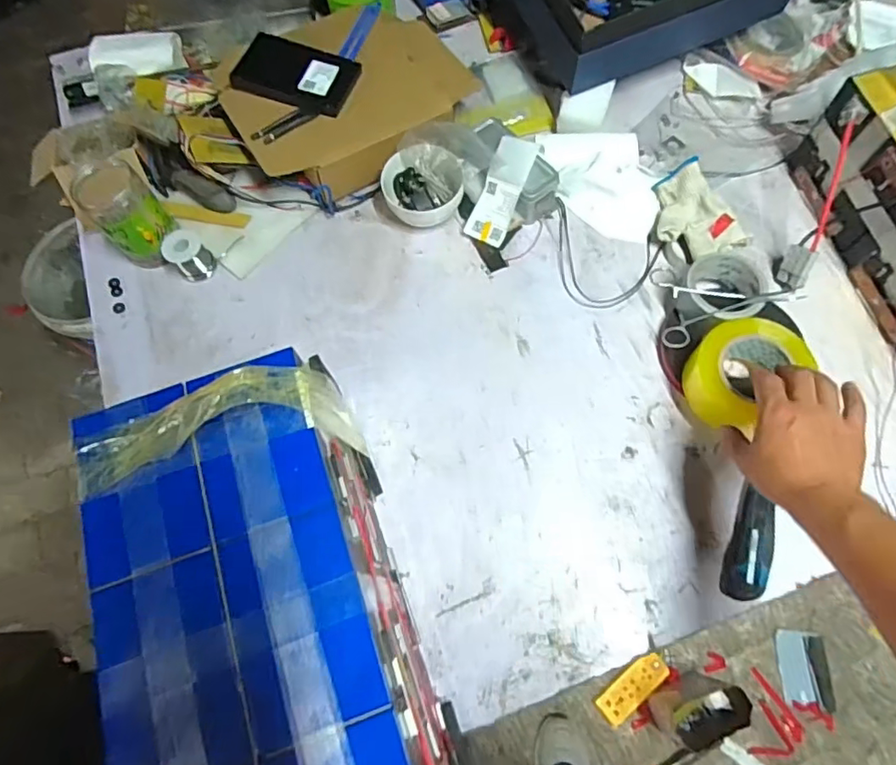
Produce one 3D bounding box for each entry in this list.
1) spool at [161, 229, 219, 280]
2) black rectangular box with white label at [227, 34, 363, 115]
[{"bbox_3d":[-0.361,-0.177,0.778,0.044,0.065,0.048,-1,68,3],"label":"spool"},{"bbox_3d":[-0.220,-0.447,0.803,0.165,0.018,0.103,16,75,0],"label":"black rectangular box with white label"}]

